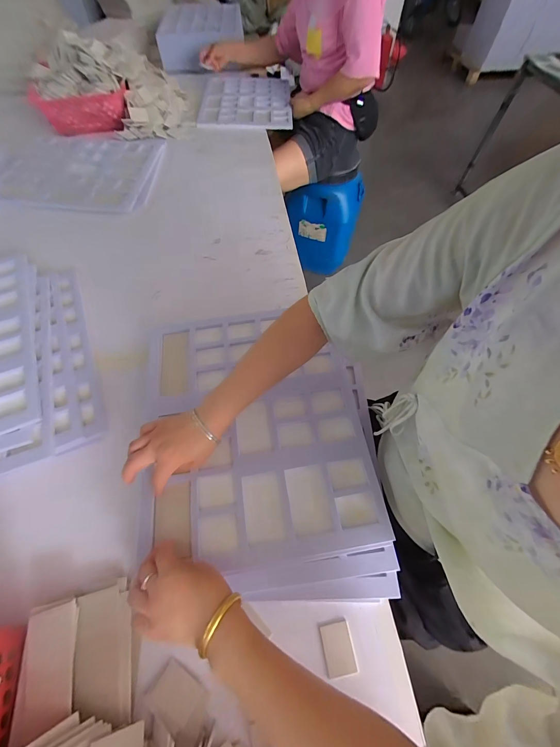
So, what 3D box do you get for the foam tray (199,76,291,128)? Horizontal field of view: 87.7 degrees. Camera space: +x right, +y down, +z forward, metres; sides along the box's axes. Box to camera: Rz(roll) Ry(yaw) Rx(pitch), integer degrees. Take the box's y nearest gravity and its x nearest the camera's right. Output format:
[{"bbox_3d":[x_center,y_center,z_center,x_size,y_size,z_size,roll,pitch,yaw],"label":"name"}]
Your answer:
[{"bbox_3d":[-0.129,-1.093,1.161,0.341,0.049,0.425,-1,61,-1],"label":"foam tray"}]

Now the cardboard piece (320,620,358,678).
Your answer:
[{"bbox_3d":[0.076,0.360,0.382,0.038,0.004,0.050,-12,57,0],"label":"cardboard piece"}]

